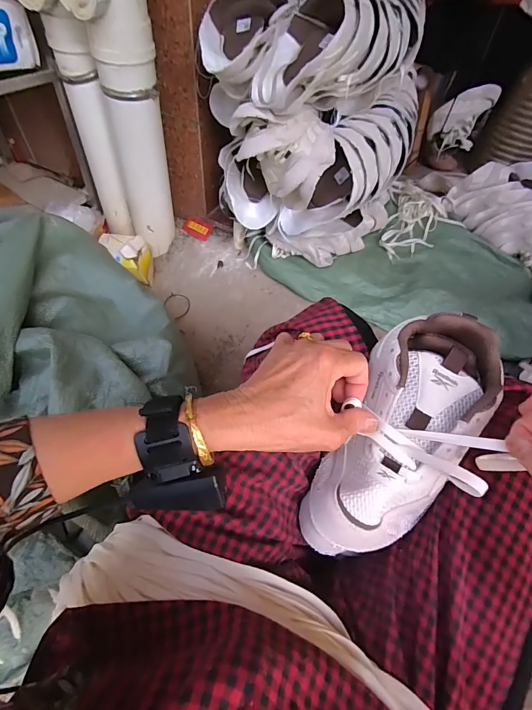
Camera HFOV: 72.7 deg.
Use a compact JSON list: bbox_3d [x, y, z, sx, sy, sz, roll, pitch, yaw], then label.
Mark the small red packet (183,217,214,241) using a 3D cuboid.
[{"bbox_3d":[-0.199,-0.366,1.048,0.087,0.007,0.055,25,79,10],"label":"small red packet"}]

